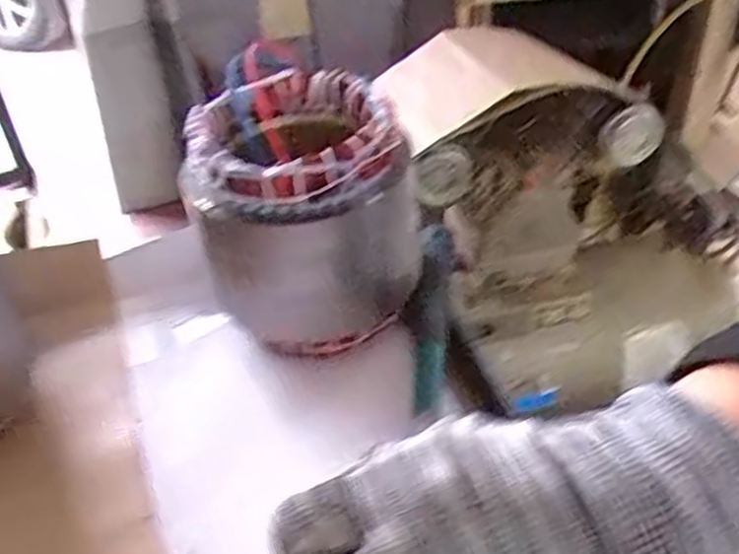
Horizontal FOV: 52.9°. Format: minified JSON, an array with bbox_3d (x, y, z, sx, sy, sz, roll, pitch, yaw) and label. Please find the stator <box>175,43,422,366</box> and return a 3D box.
[{"bbox_3d":[-0.050,-0.049,0.533,0.138,0.150,0.145,-18,40,-13],"label":"stator"}]

